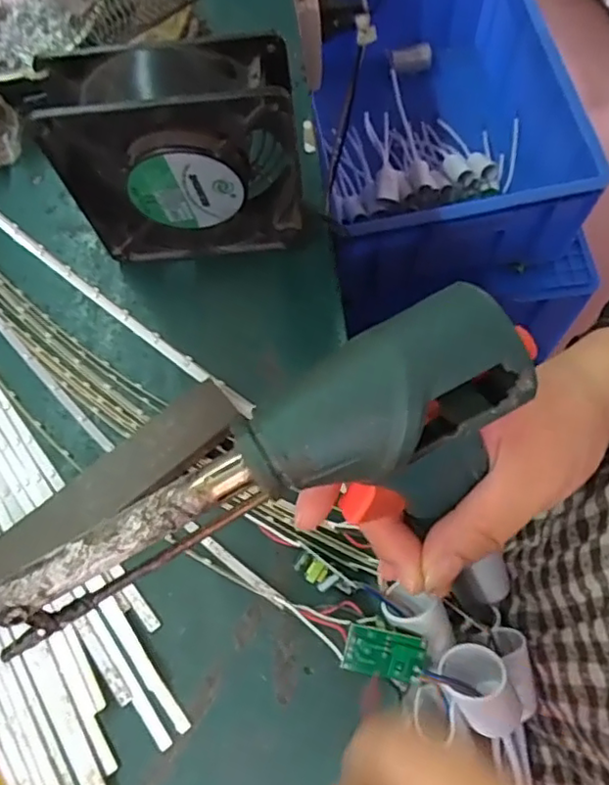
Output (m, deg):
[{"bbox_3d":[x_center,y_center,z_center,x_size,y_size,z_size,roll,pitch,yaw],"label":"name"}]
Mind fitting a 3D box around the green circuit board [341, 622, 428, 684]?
[{"bbox_3d":[0.035,0.114,0.271,0.034,0.006,0.020,14,85,-1],"label":"green circuit board"}]

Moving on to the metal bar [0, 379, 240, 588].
[{"bbox_3d":[-0.120,0.065,0.313,0.203,0.024,0.033,-38,73,-12],"label":"metal bar"}]

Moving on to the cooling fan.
[{"bbox_3d":[-0.063,-0.123,0.332,0.115,0.122,0.044,-3,70,0],"label":"cooling fan"}]

